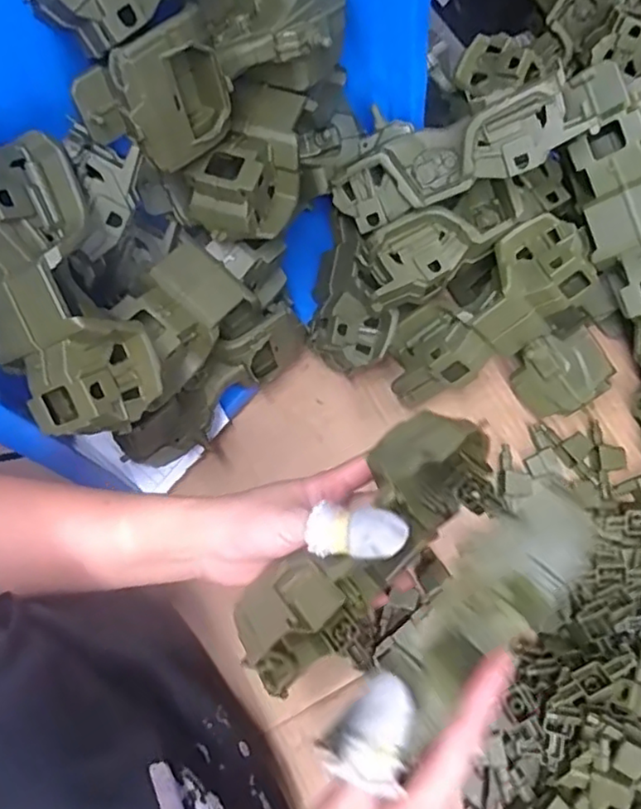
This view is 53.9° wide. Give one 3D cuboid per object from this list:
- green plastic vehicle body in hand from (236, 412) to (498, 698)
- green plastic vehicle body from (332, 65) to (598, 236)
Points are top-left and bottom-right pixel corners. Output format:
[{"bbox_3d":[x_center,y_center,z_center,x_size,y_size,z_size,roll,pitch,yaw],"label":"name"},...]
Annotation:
[{"bbox_3d":[0.028,0.084,0.357,0.069,0.064,0.182,42,87,14],"label":"green plastic vehicle body in hand"},{"bbox_3d":[0.095,-0.186,0.459,0.183,0.057,0.065,-13,70,24],"label":"green plastic vehicle body"}]

